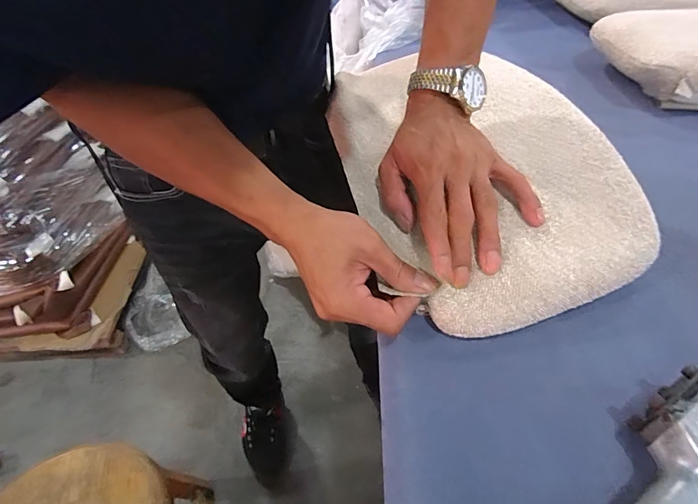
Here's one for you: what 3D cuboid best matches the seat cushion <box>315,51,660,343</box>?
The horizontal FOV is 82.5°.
[{"bbox_3d":[0.100,-0.104,0.402,0.209,0.064,0.383,-11,46,-4],"label":"seat cushion"}]

